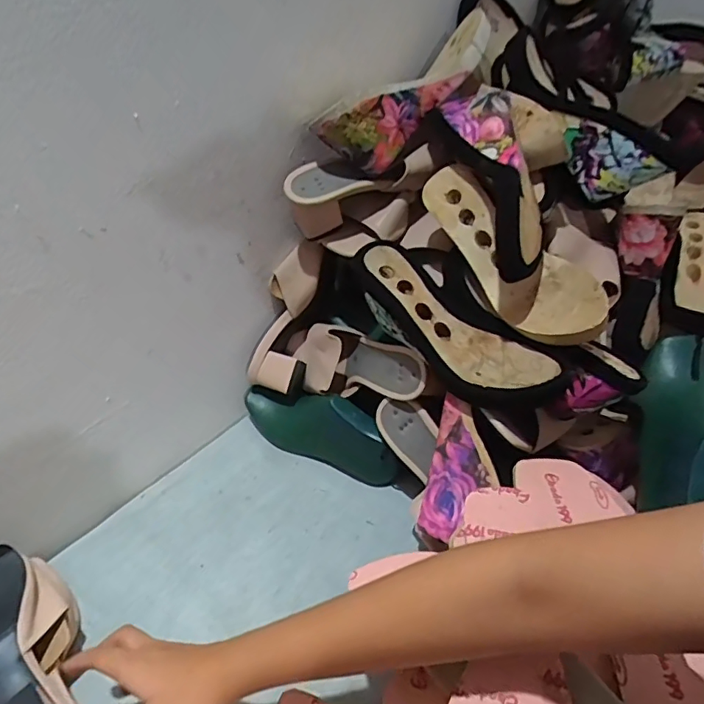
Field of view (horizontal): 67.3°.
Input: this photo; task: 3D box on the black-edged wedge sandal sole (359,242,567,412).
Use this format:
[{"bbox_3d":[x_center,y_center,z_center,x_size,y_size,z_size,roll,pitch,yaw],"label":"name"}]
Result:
[{"bbox_3d":[0.093,-0.025,0.528,0.239,0.080,0.078,41,54,20],"label":"black-edged wedge sandal sole"}]

